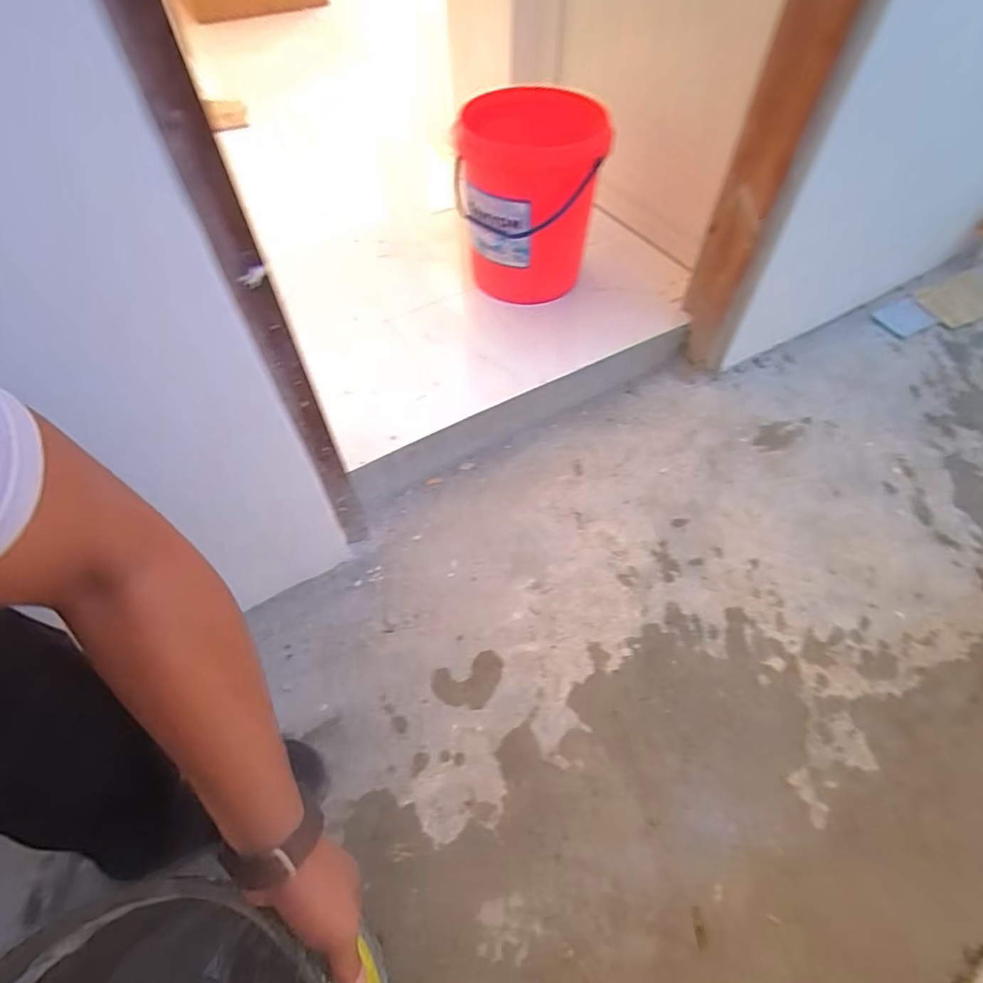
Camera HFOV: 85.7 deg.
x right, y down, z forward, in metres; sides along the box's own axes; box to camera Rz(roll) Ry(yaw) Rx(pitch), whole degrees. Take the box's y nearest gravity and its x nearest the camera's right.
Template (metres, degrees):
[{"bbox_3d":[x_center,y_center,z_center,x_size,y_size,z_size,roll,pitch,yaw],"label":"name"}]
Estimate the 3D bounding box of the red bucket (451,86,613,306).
[{"bbox_3d":[0.072,-0.606,1.095,0.276,0.328,0.283,0,55,0],"label":"red bucket"}]

